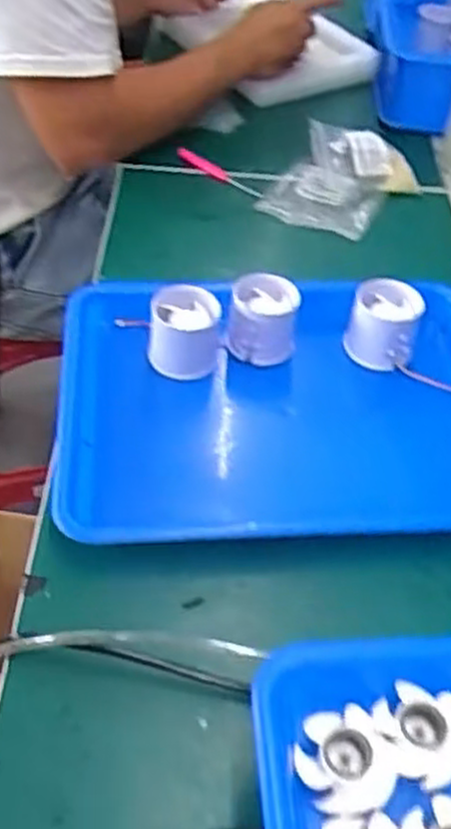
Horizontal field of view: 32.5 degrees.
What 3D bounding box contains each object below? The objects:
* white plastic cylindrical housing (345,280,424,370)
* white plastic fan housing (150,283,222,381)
[{"bbox_3d":[0.127,-0.070,0.631,0.053,0.064,0.048,17,49,10],"label":"white plastic cylindrical housing"},{"bbox_3d":[-0.030,-0.065,0.609,0.054,0.060,0.044,9,48,3],"label":"white plastic fan housing"}]

